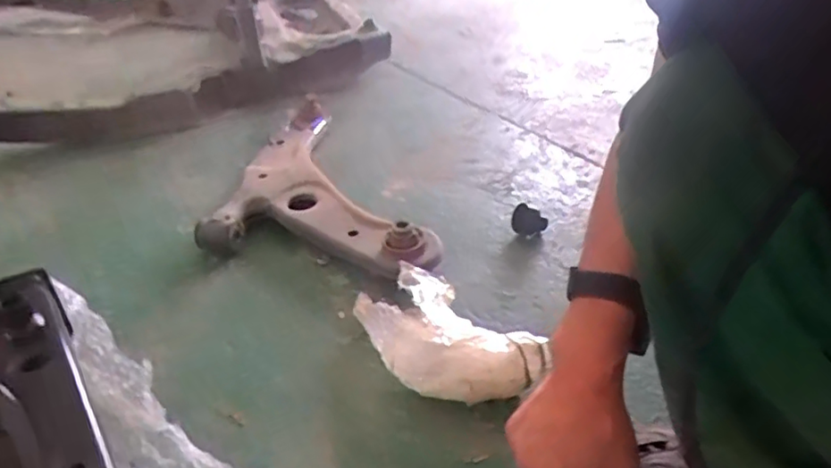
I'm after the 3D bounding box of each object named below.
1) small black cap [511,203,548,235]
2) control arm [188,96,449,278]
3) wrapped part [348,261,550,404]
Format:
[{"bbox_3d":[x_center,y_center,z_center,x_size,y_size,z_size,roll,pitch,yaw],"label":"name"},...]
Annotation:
[{"bbox_3d":[0.164,-0.020,0.891,0.042,0.033,0.044,0,34,0],"label":"small black cap"},{"bbox_3d":[-0.116,-0.099,0.981,0.334,0.074,0.485,3,34,5],"label":"control arm"},{"bbox_3d":[0.025,0.121,0.669,0.124,0.077,0.201,-24,41,-31],"label":"wrapped part"}]

